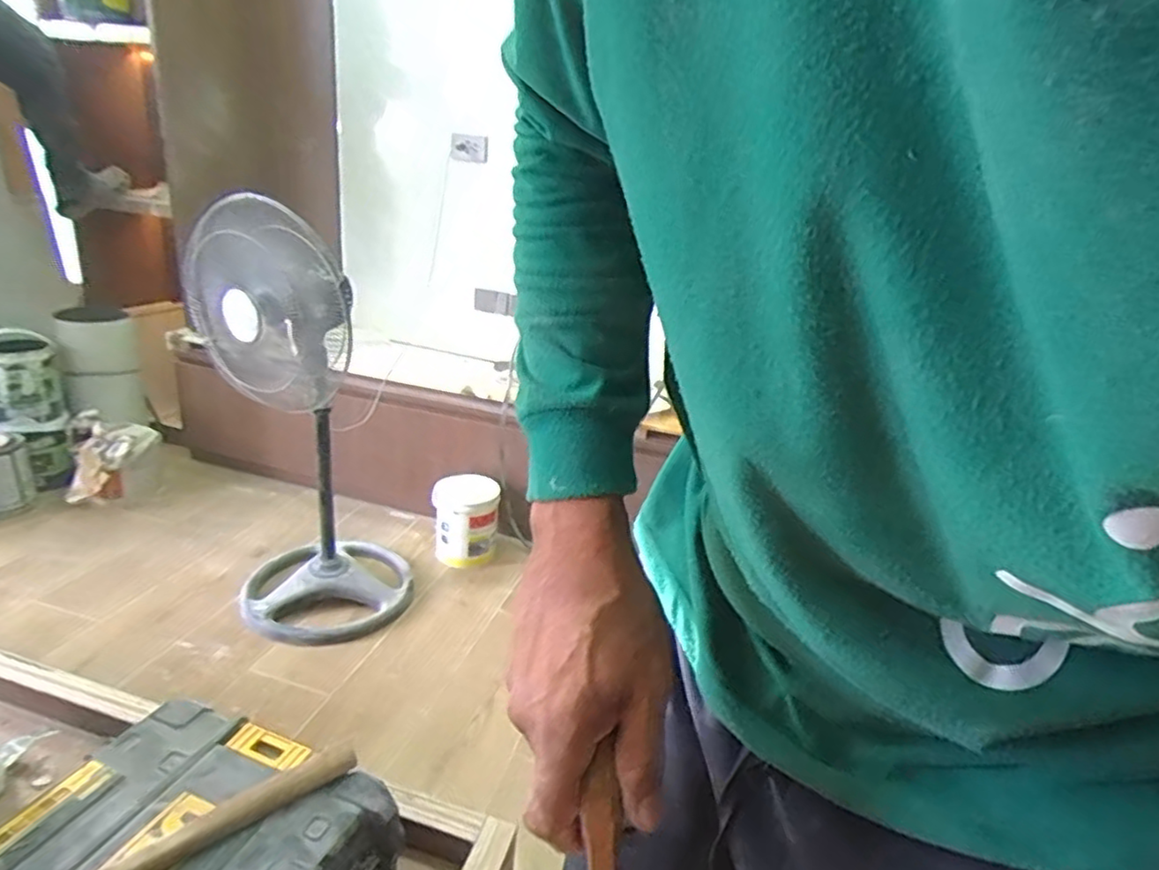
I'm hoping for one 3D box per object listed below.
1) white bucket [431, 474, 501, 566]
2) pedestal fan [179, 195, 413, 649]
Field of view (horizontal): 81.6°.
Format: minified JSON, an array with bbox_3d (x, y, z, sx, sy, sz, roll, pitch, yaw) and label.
[{"bbox_3d":[-0.321,0.247,1.901,0.179,0.231,0.156,-1,23,-17],"label":"white bucket"},{"bbox_3d":[-0.616,-0.026,1.529,0.400,0.943,0.397,-5,25,-22],"label":"pedestal fan"}]

